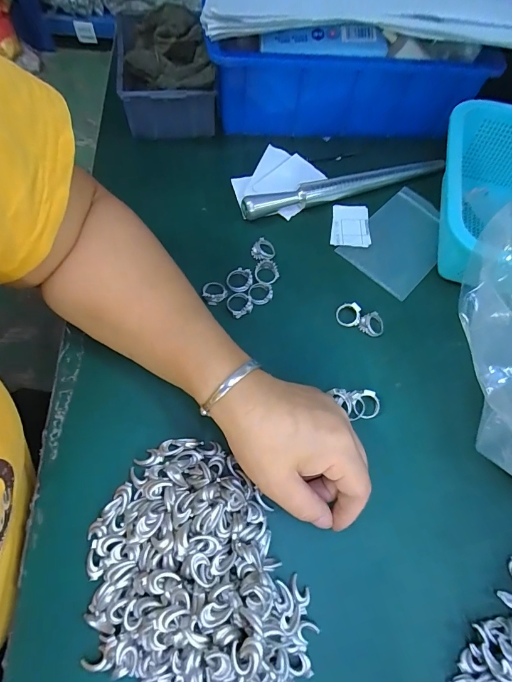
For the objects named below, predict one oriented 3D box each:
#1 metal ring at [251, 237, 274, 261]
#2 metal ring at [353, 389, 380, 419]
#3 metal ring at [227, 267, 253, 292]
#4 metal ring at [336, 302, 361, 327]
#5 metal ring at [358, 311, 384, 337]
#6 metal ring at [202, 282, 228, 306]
[{"bbox_3d":[0.007,-0.087,0.341,0.022,0.009,0.021,1,65,-2],"label":"metal ring"},{"bbox_3d":[0.088,0.051,0.286,0.022,0.004,0.021,0,91,-7],"label":"metal ring"},{"bbox_3d":[-0.015,-0.056,0.326,0.023,0.008,0.022,1,65,-2],"label":"metal ring"},{"bbox_3d":[0.081,-0.023,0.318,0.020,0.010,0.019,1,65,-2],"label":"metal ring"},{"bbox_3d":[0.103,-0.015,0.317,0.021,0.007,0.021,1,65,-2],"label":"metal ring"},{"bbox_3d":[-0.037,-0.044,0.321,0.022,0.010,0.023,1,65,-2],"label":"metal ring"}]

